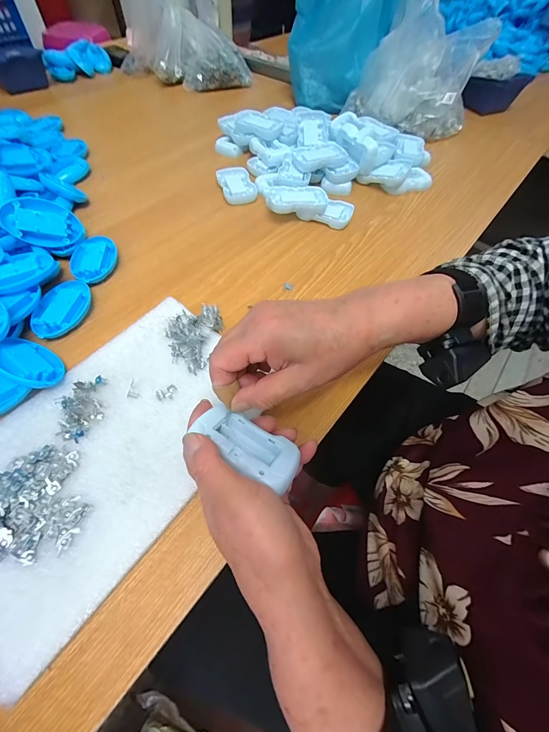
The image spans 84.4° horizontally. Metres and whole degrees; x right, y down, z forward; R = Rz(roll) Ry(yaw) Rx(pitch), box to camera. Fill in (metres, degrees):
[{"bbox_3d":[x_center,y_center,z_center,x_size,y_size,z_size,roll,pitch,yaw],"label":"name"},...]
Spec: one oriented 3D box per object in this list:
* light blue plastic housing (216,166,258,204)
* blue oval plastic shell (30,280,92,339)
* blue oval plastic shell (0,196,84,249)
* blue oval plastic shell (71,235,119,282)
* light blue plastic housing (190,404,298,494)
[{"bbox_3d":[-0.064,-0.309,0.519,0.054,0.019,0.086,-14,60,-11],"label":"light blue plastic housing"},{"bbox_3d":[-0.248,-0.066,0.360,0.051,0.020,0.081,6,58,1],"label":"blue oval plastic shell"},{"bbox_3d":[-0.298,-0.182,0.389,0.082,0.055,0.018,-11,17,-26],"label":"blue oval plastic shell"},{"bbox_3d":[-0.241,-0.141,0.404,0.054,0.017,0.082,-11,59,-9],"label":"blue oval plastic shell"},{"bbox_3d":[-0.023,0.066,0.238,0.080,0.021,0.042,28,34,13],"label":"light blue plastic housing"}]

